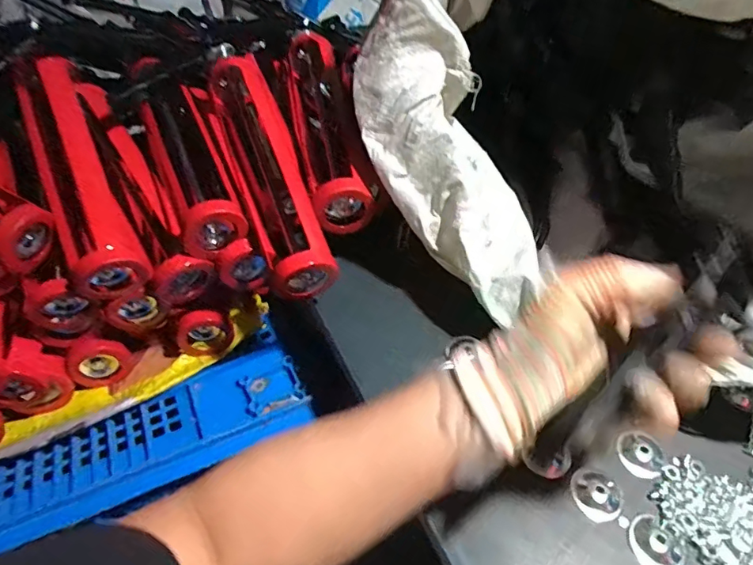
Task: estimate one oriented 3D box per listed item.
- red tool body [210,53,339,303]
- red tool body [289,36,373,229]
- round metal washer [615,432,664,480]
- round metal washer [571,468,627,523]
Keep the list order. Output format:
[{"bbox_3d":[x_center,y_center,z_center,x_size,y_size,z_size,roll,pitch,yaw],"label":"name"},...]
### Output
[{"bbox_3d":[-0.101,-0.111,0.466,0.054,0.087,0.267,-16,49,-15],"label":"red tool body"},{"bbox_3d":[-0.058,-0.164,0.511,0.053,0.057,0.287,-8,47,-9],"label":"red tool body"},{"bbox_3d":[0.185,0.120,0.360,0.029,0.004,0.036,15,45,19],"label":"round metal washer"},{"bbox_3d":[0.148,0.139,0.343,0.032,0.007,0.035,0,47,0],"label":"round metal washer"}]

